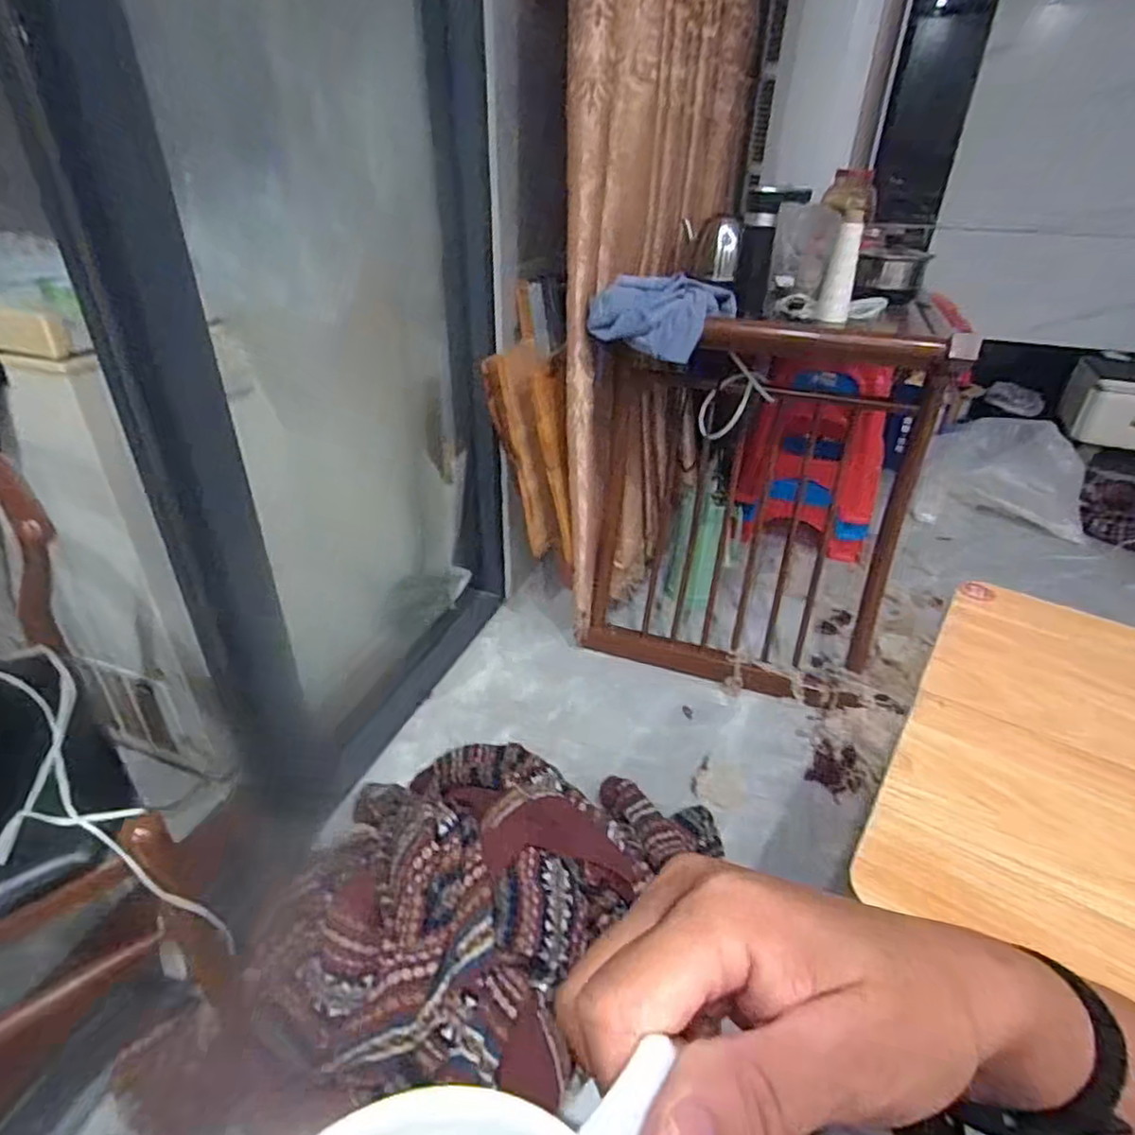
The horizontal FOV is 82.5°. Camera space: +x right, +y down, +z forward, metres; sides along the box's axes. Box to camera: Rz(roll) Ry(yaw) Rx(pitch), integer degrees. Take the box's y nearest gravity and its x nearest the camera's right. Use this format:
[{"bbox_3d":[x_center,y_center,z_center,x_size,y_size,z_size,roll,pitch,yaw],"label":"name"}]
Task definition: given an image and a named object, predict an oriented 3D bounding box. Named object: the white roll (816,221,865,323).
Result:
[{"bbox_3d":[0.403,-0.433,0.953,0.043,0.130,0.046,13,35,17],"label":"white roll"}]

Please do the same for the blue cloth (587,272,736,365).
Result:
[{"bbox_3d":[0.147,-0.393,1.011,0.215,0.103,0.122,7,34,8],"label":"blue cloth"}]

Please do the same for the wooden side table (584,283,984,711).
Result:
[{"bbox_3d":[0.390,-0.198,1.325,0.538,0.668,0.572,14,35,18],"label":"wooden side table"}]

